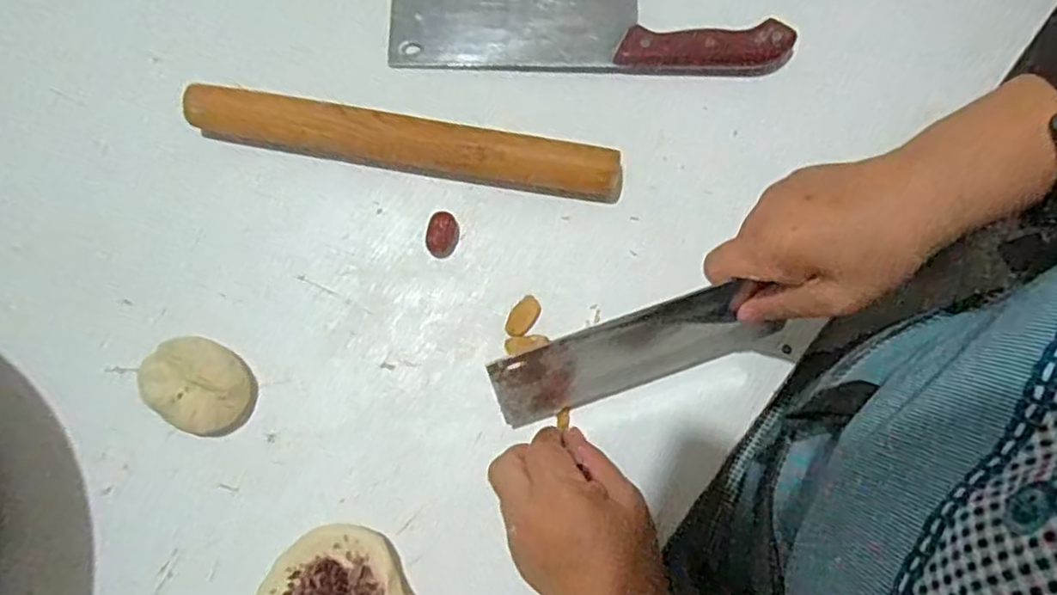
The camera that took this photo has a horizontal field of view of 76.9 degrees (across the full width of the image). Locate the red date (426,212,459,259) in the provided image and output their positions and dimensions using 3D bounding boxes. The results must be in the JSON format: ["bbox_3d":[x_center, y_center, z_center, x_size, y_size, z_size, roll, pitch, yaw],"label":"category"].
[{"bbox_3d":[-0.059,-0.042,0.448,0.020,0.019,0.026,19,80,3],"label":"red date"}]

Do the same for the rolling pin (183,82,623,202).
[{"bbox_3d":[-0.083,-0.104,0.449,0.289,0.031,0.033,10,80,1],"label":"rolling pin"}]

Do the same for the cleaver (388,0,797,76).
[{"bbox_3d":[0.042,-0.205,0.476,0.278,0.023,0.085,3,80,0],"label":"cleaver"}]

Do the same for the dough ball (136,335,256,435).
[{"bbox_3d":[-0.208,0.057,0.422,0.065,0.038,0.055,25,81,4],"label":"dough ball"}]

